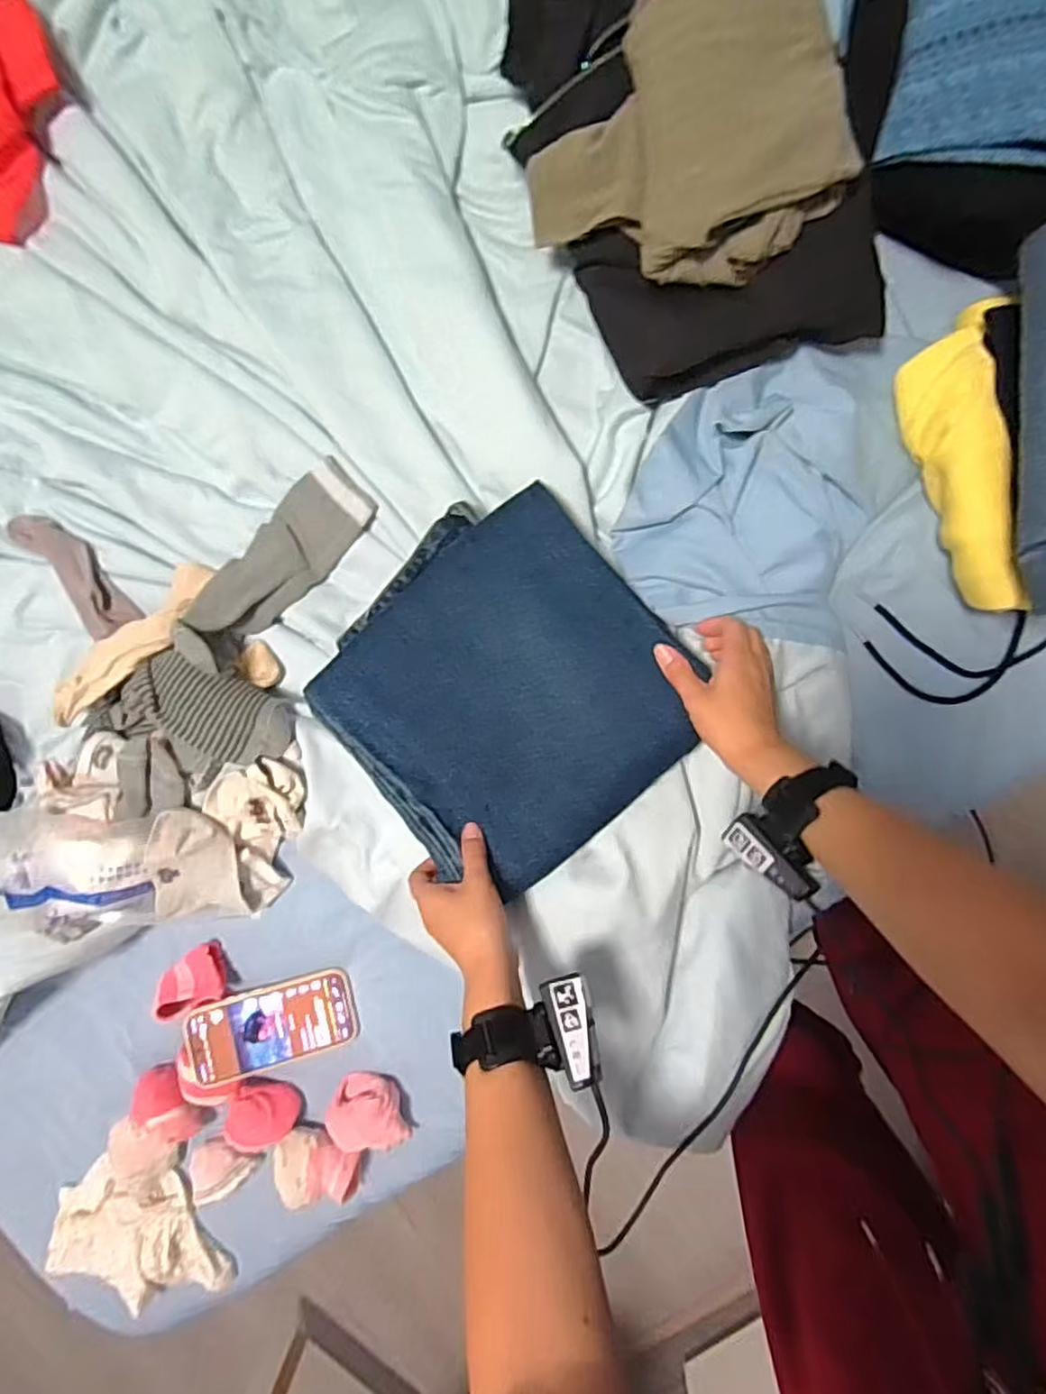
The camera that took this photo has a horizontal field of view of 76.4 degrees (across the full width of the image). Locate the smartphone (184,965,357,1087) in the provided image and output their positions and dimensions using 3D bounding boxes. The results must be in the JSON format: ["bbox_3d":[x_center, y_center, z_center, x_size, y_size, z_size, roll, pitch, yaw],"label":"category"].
[{"bbox_3d":[-0.255,0.337,0.682,0.160,0.011,0.082,-12,91,-14],"label":"smartphone"}]

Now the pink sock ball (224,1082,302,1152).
[{"bbox_3d":[-0.271,0.435,0.688,0.065,0.032,0.068,0,97,4],"label":"pink sock ball"}]

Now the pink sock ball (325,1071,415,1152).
[{"bbox_3d":[-0.156,0.426,0.679,0.087,0.055,0.066,13,97,2],"label":"pink sock ball"}]

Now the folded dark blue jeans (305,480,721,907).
[{"bbox_3d":[-0.014,-0.006,0.562,0.266,0.063,0.279,-44,92,7],"label":"folded dark blue jeans"}]

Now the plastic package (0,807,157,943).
[{"bbox_3d":[-0.402,0.165,0.593,0.115,0.068,0.127,10,98,3],"label":"plastic package"}]

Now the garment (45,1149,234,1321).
[{"bbox_3d":[-0.434,0.587,0.729,0.187,0.048,0.173,-20,95,6],"label":"garment"}]

